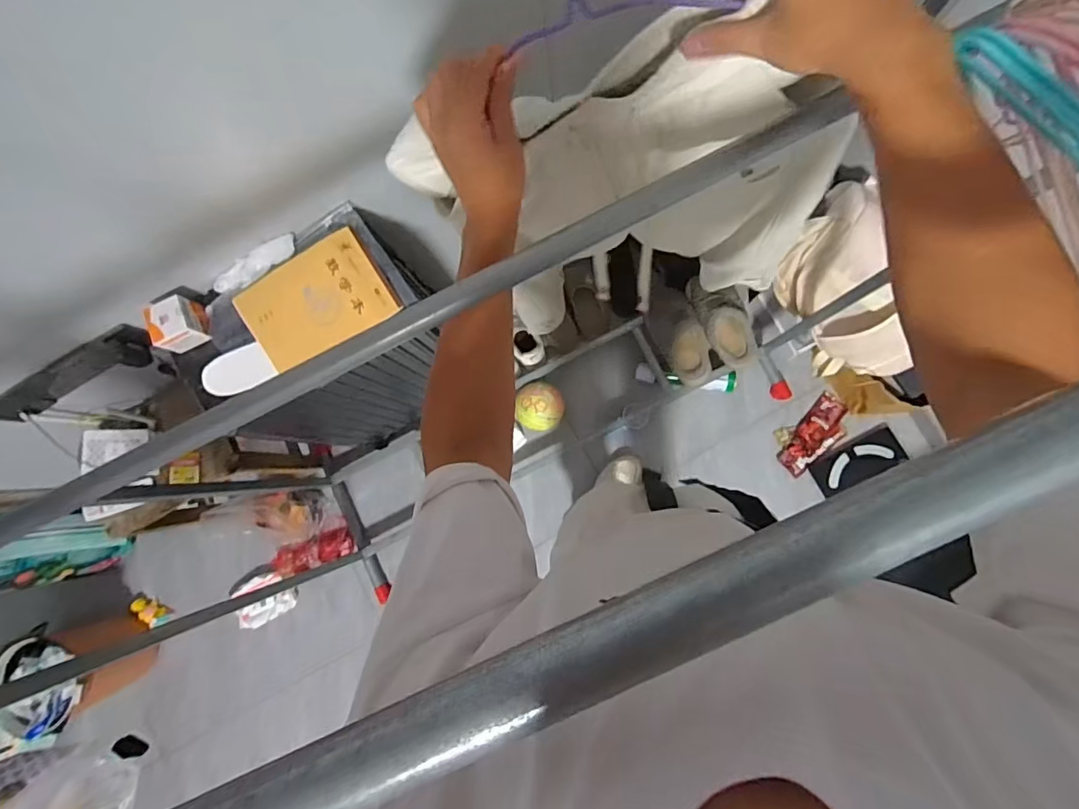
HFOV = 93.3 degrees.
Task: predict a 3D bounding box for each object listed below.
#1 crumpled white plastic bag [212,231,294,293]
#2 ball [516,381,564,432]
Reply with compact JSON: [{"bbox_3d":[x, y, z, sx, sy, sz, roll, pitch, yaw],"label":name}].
[{"bbox_3d":[-0.533,-0.261,0.958,0.174,0.018,0.051,-32,82,1],"label":"crumpled white plastic bag"},{"bbox_3d":[0.007,0.009,1.516,0.136,0.114,0.150,-4,84,5],"label":"ball"}]

